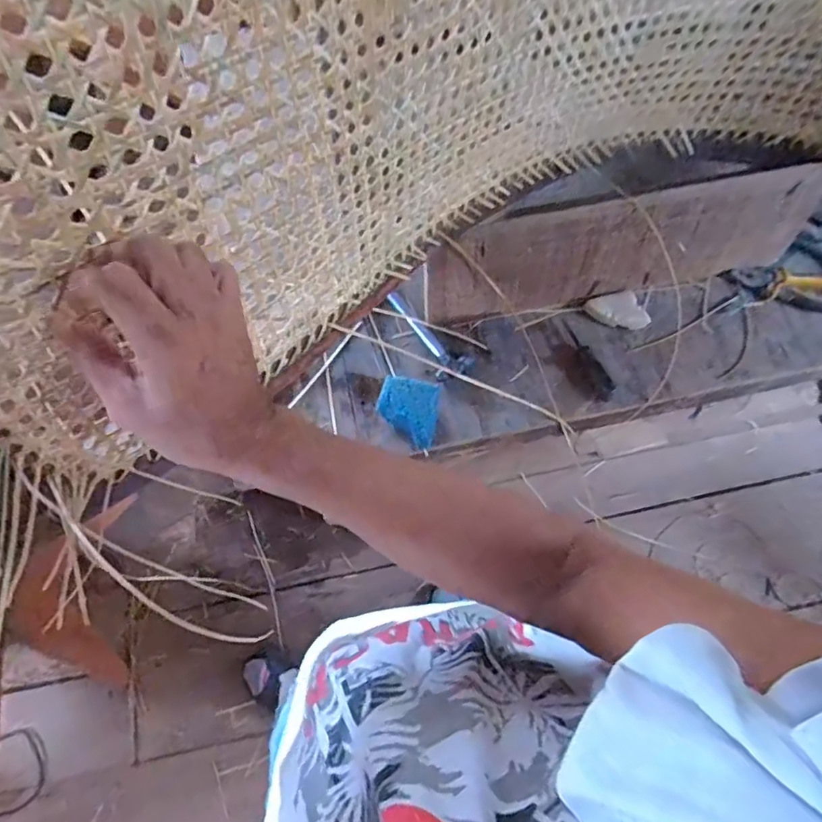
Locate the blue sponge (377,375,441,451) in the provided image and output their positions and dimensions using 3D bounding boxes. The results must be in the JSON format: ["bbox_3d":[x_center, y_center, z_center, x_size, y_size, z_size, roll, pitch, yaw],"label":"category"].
[{"bbox_3d":[-0.003,0.001,0.698,0.079,0.058,0.081,13,72,3],"label":"blue sponge"}]

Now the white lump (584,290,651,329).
[{"bbox_3d":[0.286,-0.133,0.748,0.071,0.025,0.057,-14,73,-5],"label":"white lump"}]

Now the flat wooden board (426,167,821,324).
[{"bbox_3d":[0.272,-0.207,0.692,0.504,0.155,0.028,-10,56,-1],"label":"flat wooden board"}]

